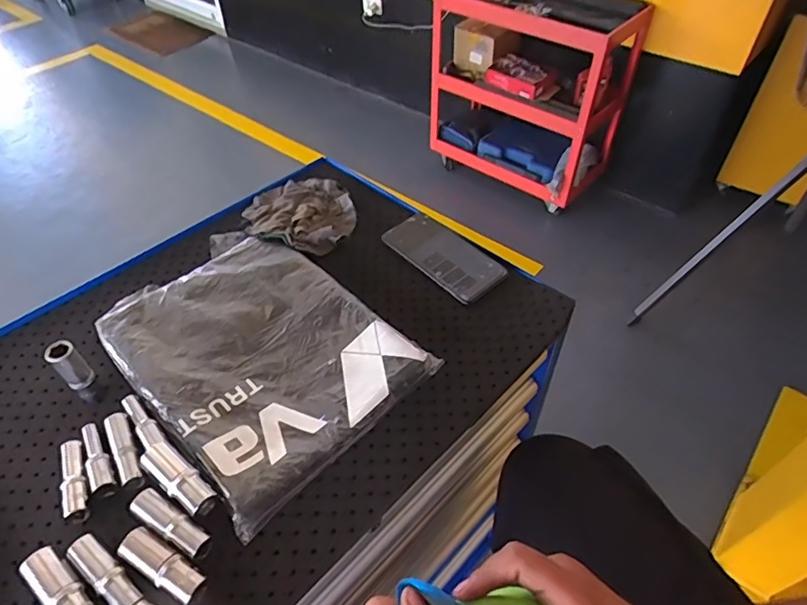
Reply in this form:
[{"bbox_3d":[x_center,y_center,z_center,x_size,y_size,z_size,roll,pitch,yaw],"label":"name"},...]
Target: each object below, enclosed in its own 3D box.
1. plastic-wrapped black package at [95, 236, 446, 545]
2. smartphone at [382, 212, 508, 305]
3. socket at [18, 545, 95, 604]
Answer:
[{"bbox_3d":[-0.158,0.046,0.574,0.233,0.022,0.311,-37,57,-27],"label":"plastic-wrapped black package"},{"bbox_3d":[0.050,-0.061,0.675,0.070,0.012,0.158,-40,58,-14],"label":"smartphone"},{"bbox_3d":[-0.269,0.230,0.420,0.080,0.022,0.026,31,56,26],"label":"socket"}]

